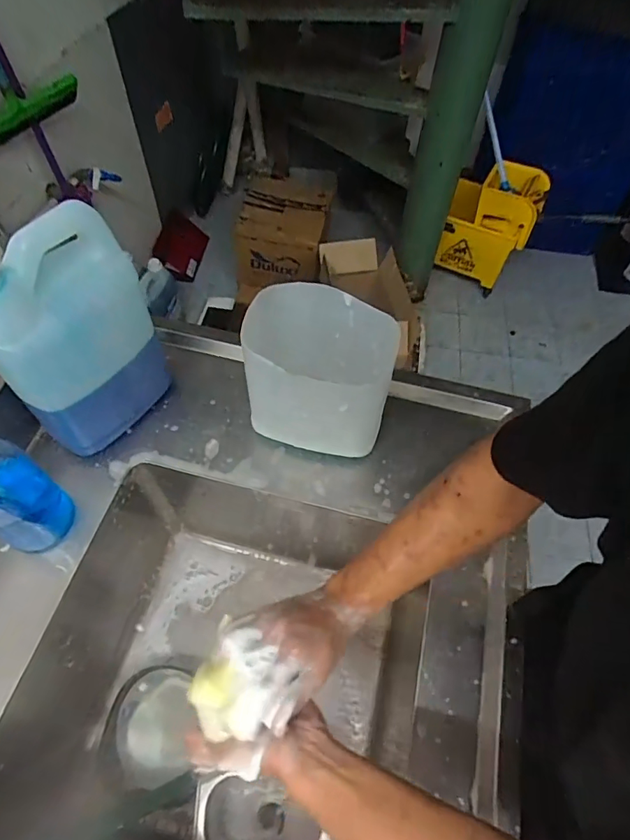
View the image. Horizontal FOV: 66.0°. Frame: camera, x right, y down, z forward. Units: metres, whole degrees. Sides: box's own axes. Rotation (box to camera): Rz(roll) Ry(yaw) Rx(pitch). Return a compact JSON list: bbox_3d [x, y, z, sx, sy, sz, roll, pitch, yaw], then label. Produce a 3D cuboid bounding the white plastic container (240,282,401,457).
[{"bbox_3d":[0.000,-0.048,0.669,0.199,0.215,0.135,10,58,4],"label":"white plastic container"}]

